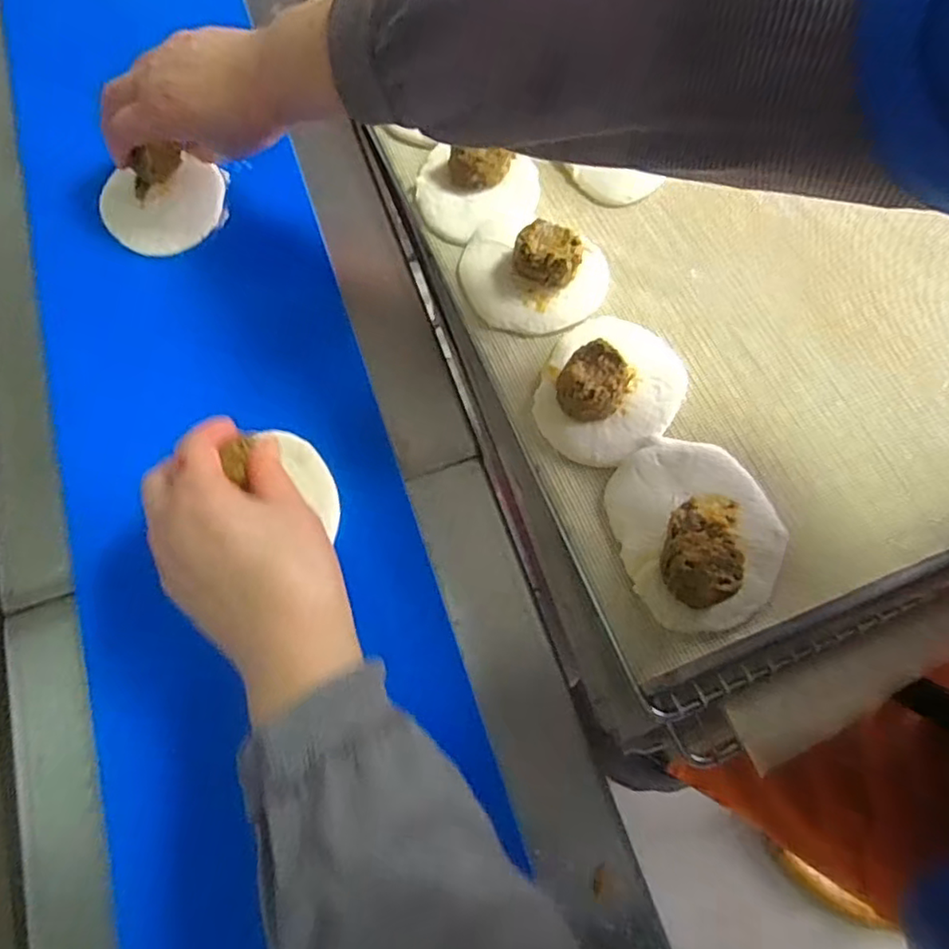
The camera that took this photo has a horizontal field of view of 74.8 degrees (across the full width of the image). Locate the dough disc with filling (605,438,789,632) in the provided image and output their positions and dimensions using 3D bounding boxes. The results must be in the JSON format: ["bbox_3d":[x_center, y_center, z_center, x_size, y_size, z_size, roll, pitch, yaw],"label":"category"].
[{"bbox_3d":[0.122,0.026,0.332,0.085,0.033,0.102,-12,68,-6],"label":"dough disc with filling"}]

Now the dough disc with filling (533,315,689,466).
[{"bbox_3d":[0.082,-0.056,0.366,0.079,0.032,0.102,33,71,12],"label":"dough disc with filling"}]

